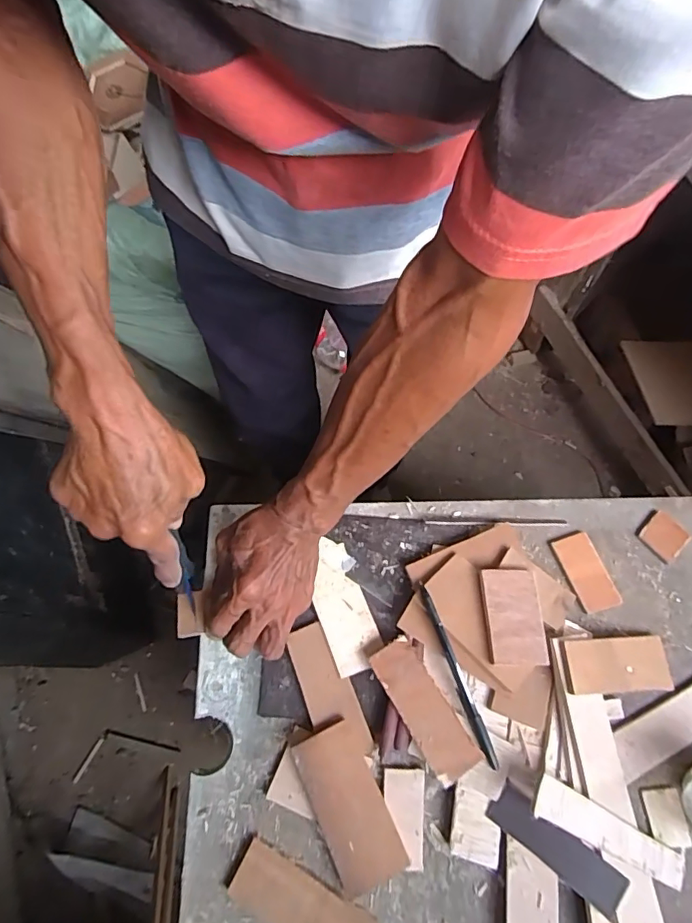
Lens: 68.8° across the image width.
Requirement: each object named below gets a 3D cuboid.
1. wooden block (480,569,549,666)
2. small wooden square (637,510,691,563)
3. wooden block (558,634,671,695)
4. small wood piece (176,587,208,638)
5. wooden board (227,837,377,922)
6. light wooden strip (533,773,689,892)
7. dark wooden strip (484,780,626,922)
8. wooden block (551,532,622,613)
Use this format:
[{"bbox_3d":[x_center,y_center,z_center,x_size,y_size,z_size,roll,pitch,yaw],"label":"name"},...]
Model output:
[{"bbox_3d":[0.146,0.135,0.444,0.048,0.010,0.081,1,59,-4],"label":"wooden block"},{"bbox_3d":[0.318,0.075,0.505,0.040,0.004,0.039,-39,72,-17],"label":"small wooden square"},{"bbox_3d":[0.237,0.177,0.442,0.112,0.007,0.043,5,65,-17],"label":"wooden block"},{"bbox_3d":[-0.138,0.135,0.451,0.025,0.004,0.040,-5,66,-4],"label":"small wood piece"},{"bbox_3d":[-0.032,0.331,0.372,0.110,0.007,0.041,27,68,11],"label":"wooden board"},{"bbox_3d":[0.203,0.285,0.388,0.137,0.008,0.028,32,68,-7],"label":"light wooden strip"},{"bbox_3d":[0.161,0.295,0.388,0.104,0.010,0.030,36,70,14],"label":"dark wooden strip"},{"bbox_3d":[0.231,0.106,0.488,0.038,0.005,0.073,-17,67,-8],"label":"wooden block"}]

